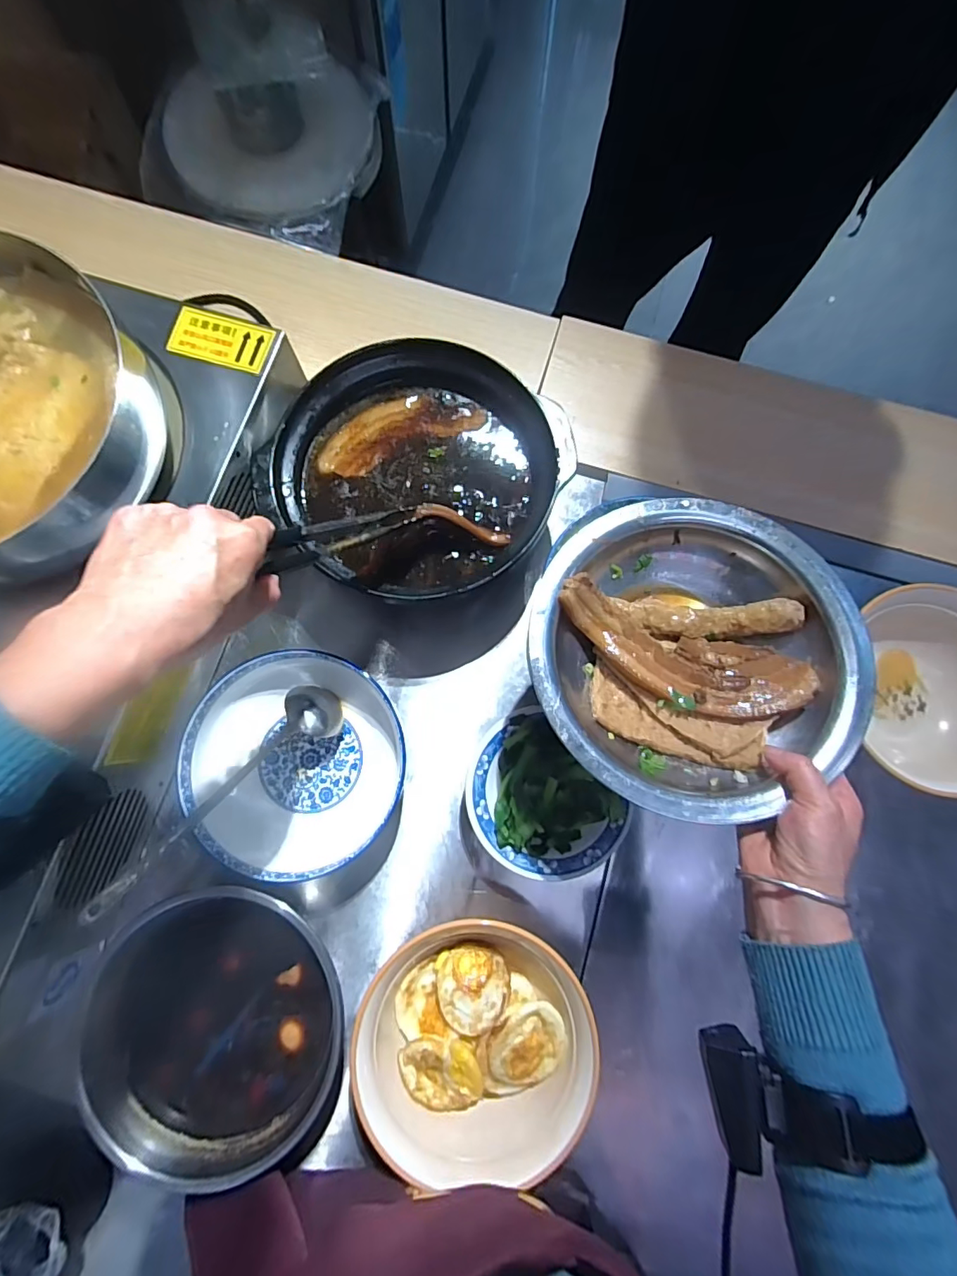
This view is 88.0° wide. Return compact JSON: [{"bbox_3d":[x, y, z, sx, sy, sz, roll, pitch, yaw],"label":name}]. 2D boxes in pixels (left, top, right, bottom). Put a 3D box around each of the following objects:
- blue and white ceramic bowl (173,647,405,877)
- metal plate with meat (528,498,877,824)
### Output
[{"bbox_3d":[-0.188,0.128,0.526,0.211,0.066,0.213,0,80,-1],"label":"blue and white ceramic bowl"},{"bbox_3d":[0.173,0.005,0.421,0.258,0.074,0.252,0,80,-1],"label":"metal plate with meat"}]

